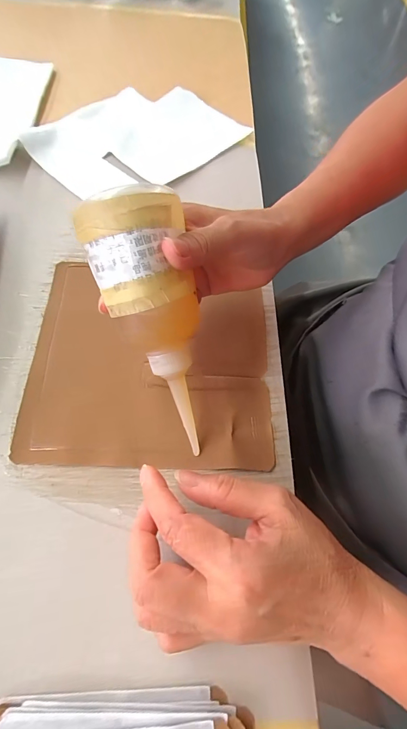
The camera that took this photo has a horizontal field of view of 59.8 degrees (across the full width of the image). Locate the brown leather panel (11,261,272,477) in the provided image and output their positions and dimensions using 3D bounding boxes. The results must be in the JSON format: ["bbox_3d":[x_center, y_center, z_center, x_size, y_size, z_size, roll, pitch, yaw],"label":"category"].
[{"bbox_3d":[-0.045,-0.005,0.301,0.196,0.006,0.178,3,63,-1],"label":"brown leather panel"}]

